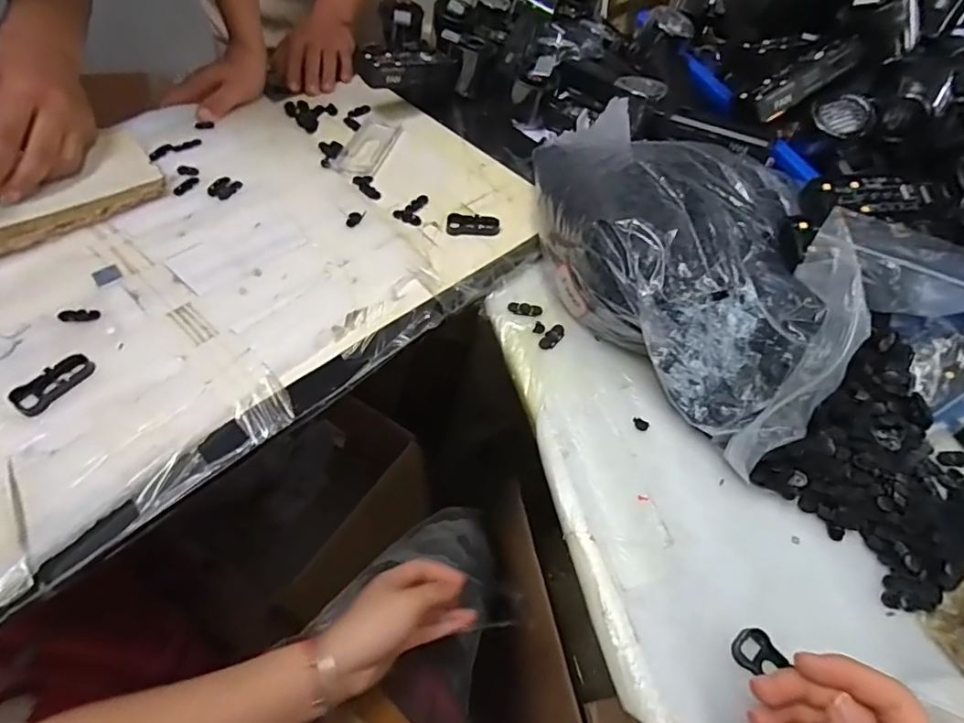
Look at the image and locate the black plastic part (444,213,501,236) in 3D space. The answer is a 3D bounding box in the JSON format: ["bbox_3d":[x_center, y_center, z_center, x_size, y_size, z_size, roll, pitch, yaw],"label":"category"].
[{"bbox_3d":[-0.008,-0.132,0.496,0.050,0.012,0.017,3,53,-2],"label":"black plastic part"}]

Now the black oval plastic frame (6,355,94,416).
[{"bbox_3d":[-0.297,0.015,0.357,0.024,0.006,0.050,28,56,16],"label":"black oval plastic frame"}]

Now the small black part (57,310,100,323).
[{"bbox_3d":[-0.311,-0.035,0.395,0.028,0.004,0.013,-5,54,-8],"label":"small black part"}]

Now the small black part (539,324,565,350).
[{"bbox_3d":[0.060,-0.020,0.434,0.013,0.004,0.029,34,58,20],"label":"small black part"}]

